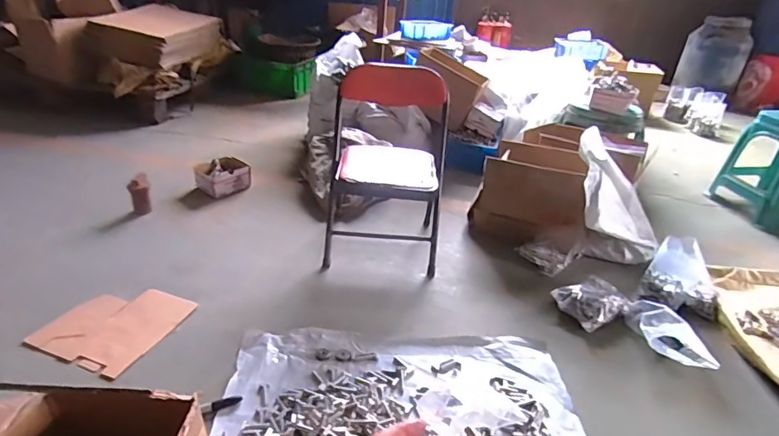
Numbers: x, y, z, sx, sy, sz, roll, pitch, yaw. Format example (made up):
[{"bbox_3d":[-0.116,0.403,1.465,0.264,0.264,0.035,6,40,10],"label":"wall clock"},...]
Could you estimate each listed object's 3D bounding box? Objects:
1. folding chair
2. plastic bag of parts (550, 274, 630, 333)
[{"bbox_3d":[-0.004,-0.146,1.379,0.331,0.520,0.309,7,23,-2],"label":"folding chair"},{"bbox_3d":[0.532,0.222,1.230,0.163,0.066,0.134,-8,29,-27],"label":"plastic bag of parts"}]

